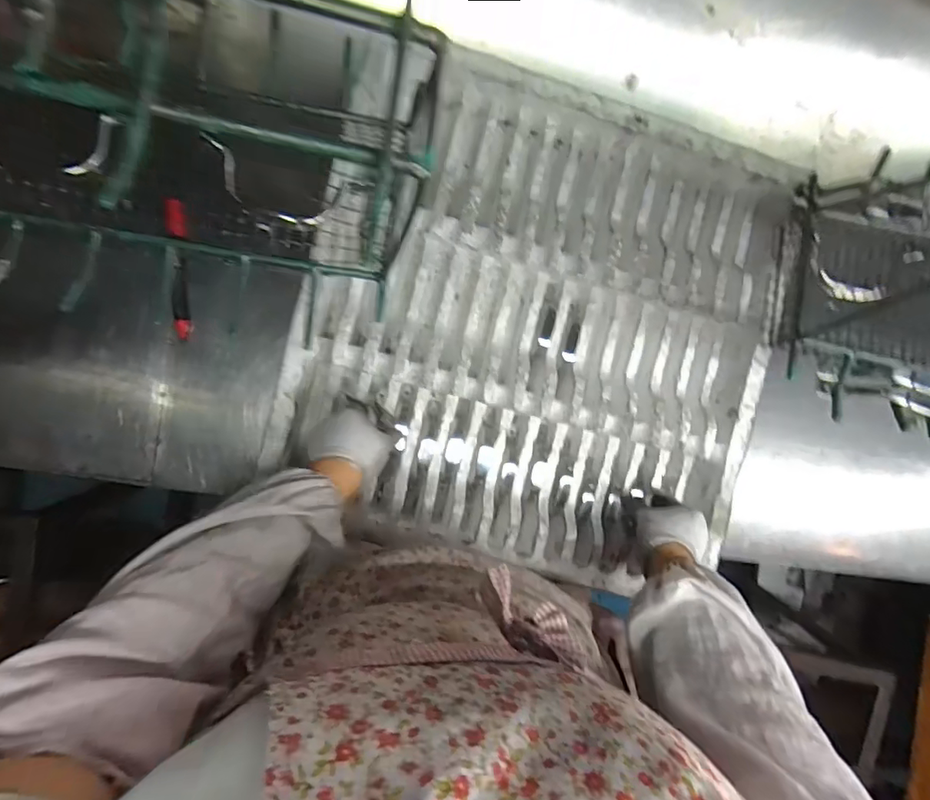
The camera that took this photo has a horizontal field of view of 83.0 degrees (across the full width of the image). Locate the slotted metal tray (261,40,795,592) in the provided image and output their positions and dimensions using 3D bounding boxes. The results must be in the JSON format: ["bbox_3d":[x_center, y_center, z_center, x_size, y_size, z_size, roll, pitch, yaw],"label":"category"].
[{"bbox_3d":[0.092,-0.081,0.616,0.516,0.079,0.512,13,92,-10],"label":"slotted metal tray"}]

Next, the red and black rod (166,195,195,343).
[{"bbox_3d":[-0.327,-0.150,0.603,0.024,0.025,0.157,-1,94,-9],"label":"red and black rod"}]

